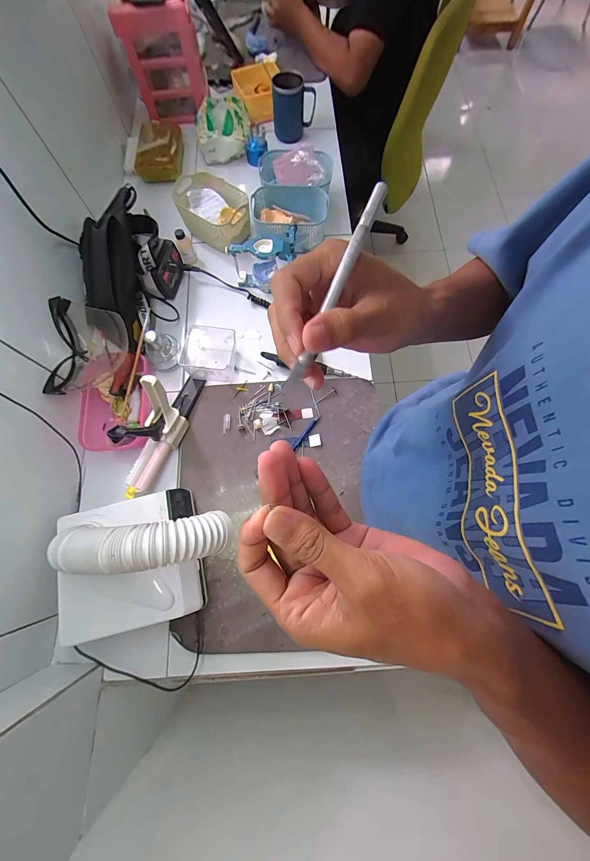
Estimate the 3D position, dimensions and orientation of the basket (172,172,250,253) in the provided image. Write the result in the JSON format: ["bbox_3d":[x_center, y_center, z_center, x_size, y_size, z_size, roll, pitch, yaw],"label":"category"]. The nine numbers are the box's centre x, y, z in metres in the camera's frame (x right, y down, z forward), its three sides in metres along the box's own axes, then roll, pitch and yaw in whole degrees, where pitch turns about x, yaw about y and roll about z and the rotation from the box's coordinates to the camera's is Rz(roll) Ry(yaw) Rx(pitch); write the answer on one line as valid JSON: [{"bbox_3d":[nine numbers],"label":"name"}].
[{"bbox_3d":[-0.186,-0.521,0.716,0.179,0.076,0.138,36,77,11],"label":"basket"}]

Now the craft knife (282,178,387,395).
[{"bbox_3d":[0.025,-0.085,0.181,0.009,0.007,0.133,25,93,8],"label":"craft knife"}]

